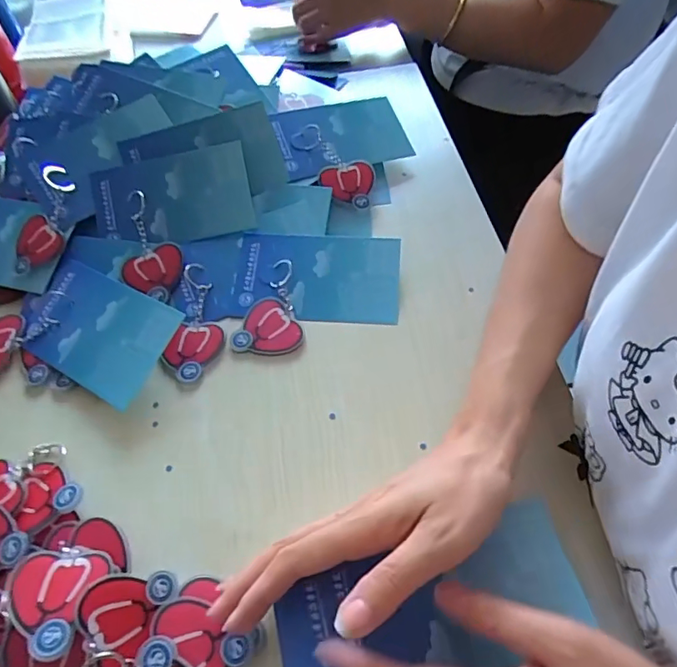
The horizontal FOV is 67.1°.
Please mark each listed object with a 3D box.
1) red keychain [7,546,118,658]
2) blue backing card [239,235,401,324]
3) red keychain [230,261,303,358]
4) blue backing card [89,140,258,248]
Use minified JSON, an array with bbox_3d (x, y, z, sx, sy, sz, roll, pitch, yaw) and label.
[{"bbox_3d":[-0.157,0.139,0.277,0.048,0.010,0.052,20,46,10],"label":"red keychain"},{"bbox_3d":[-0.017,-0.048,0.426,0.133,0.006,0.082,2,62,5],"label":"blue backing card"},{"bbox_3d":[-0.060,-0.021,0.411,0.054,0.010,0.084,-10,55,-3],"label":"red keychain"},{"bbox_3d":[-0.147,-0.120,0.453,0.136,0.006,0.086,-14,79,0],"label":"blue backing card"}]

